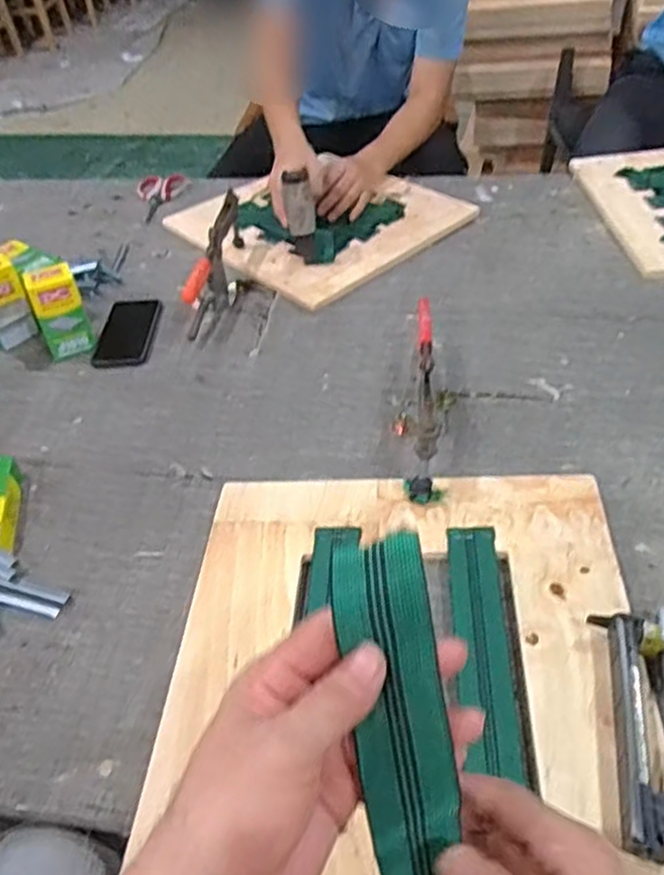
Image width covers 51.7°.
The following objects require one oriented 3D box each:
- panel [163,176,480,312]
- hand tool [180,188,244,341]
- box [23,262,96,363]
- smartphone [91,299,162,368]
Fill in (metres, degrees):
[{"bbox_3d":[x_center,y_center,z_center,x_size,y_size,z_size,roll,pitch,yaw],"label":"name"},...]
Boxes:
[{"bbox_3d":[-0.024,-0.395,1.227,0.398,0.023,0.419,-35,51,-27],"label":"panel"},{"bbox_3d":[-0.179,-0.275,1.064,0.036,0.107,0.266,3,45,9],"label":"hand tool"},{"bbox_3d":[-0.389,-0.179,0.980,0.068,0.120,0.055,-22,46,-16],"label":"box"},{"bbox_3d":[-0.300,-0.161,1.024,0.083,0.008,0.165,-1,44,5],"label":"smartphone"}]

